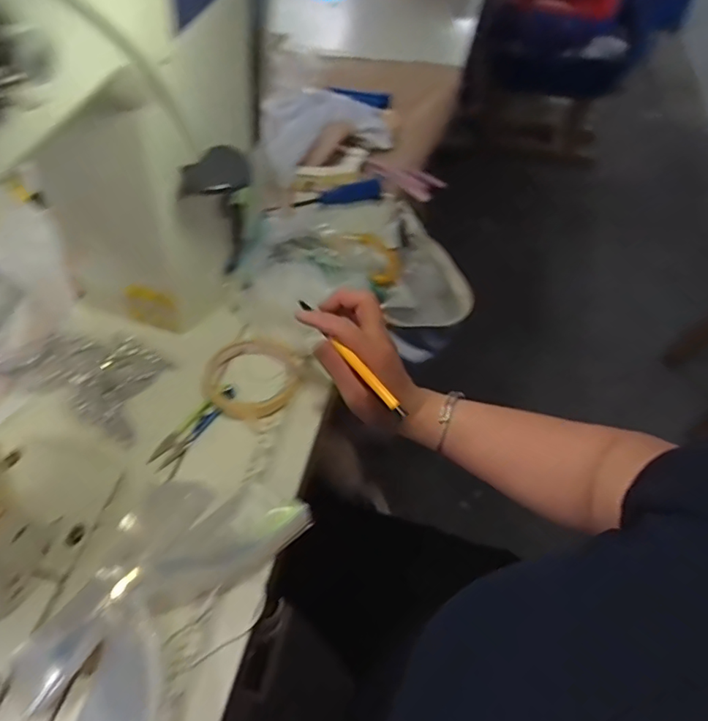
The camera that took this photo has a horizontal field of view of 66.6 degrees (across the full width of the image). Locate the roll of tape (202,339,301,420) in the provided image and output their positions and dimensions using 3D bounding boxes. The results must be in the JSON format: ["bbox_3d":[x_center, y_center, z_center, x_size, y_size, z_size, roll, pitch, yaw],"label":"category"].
[{"bbox_3d":[-0.106,0.016,0.551,0.095,0.011,0.093,0,53,1],"label":"roll of tape"}]

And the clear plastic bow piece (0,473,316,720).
[{"bbox_3d":[-0.151,0.182,0.413,0.132,0.032,0.222,23,57,17],"label":"clear plastic bow piece"}]

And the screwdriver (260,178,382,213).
[{"bbox_3d":[-0.035,-0.210,0.717,0.161,0.023,0.022,-21,55,-14],"label":"screwdriver"}]

